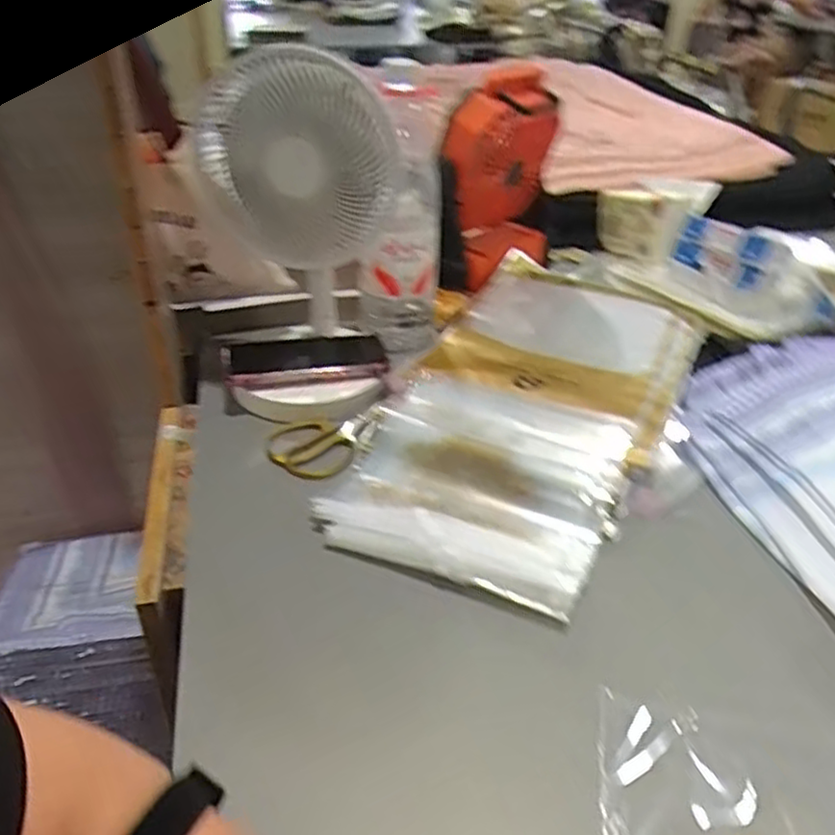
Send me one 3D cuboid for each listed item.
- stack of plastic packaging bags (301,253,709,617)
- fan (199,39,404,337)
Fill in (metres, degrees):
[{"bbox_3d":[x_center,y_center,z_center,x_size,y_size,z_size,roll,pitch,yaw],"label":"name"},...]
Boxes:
[{"bbox_3d":[0.124,-0.028,0.753,0.262,0.033,0.555,16,37,21],"label":"stack of plastic packaging bags"},{"bbox_3d":[-0.119,-0.206,0.743,0.172,0.300,0.180,-9,36,-14],"label":"fan"}]

